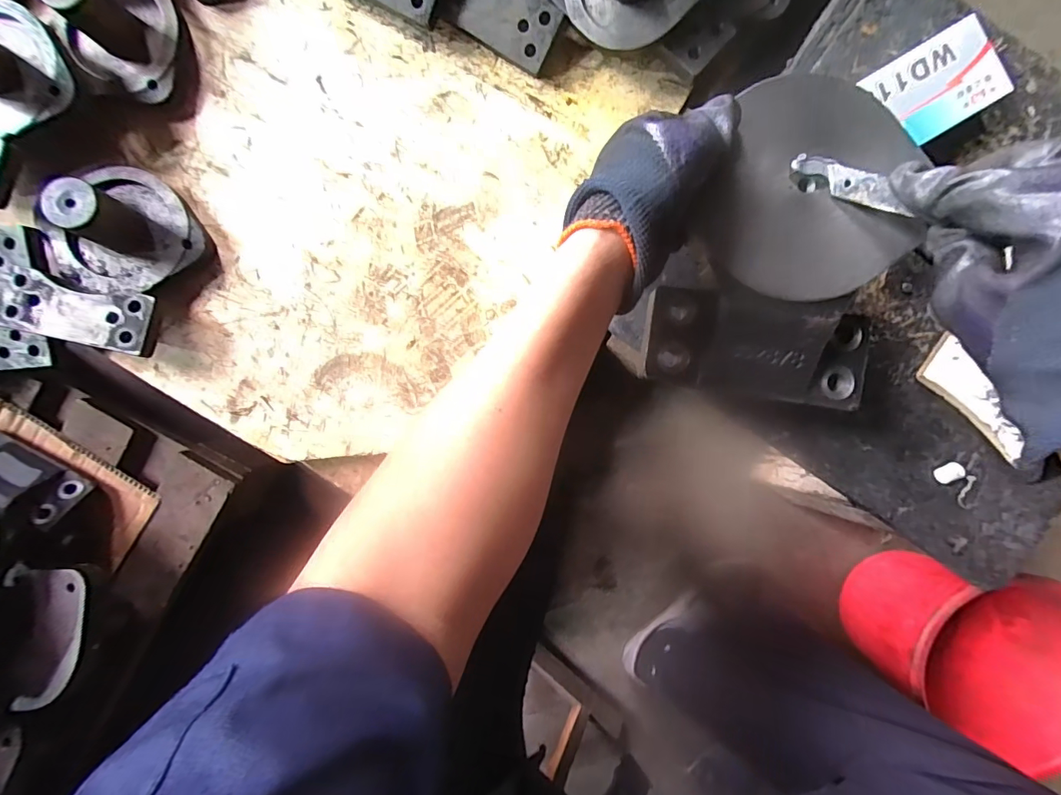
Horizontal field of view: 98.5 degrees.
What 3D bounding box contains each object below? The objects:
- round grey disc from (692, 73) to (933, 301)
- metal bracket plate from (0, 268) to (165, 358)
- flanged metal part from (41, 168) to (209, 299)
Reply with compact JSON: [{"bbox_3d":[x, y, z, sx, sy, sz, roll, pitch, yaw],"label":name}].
[{"bbox_3d":[0.167,-0.120,0.266,0.115,0.011,0.123,0,93,2],"label":"round grey disc"},{"bbox_3d":[-0.420,-0.080,0.425,0.122,0.043,0.061,13,93,-27],"label":"metal bracket plate"},{"bbox_3d":[-0.404,-0.163,0.439,0.124,0.094,0.125,26,90,-4],"label":"flanged metal part"}]

